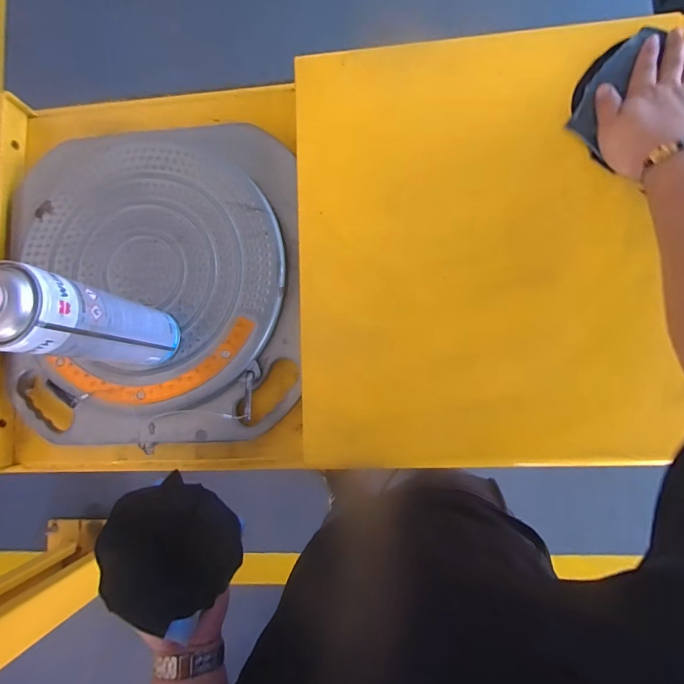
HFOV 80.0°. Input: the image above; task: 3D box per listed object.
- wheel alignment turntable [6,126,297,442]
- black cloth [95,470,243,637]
[{"bbox_3d":[-0.244,-0.068,0.501,0.377,0.072,0.385,-3,83,7],"label":"wheel alignment turntable"},{"bbox_3d":[-0.183,0.218,0.429,0.137,0.014,0.134,-38,87,-13],"label":"black cloth"}]

